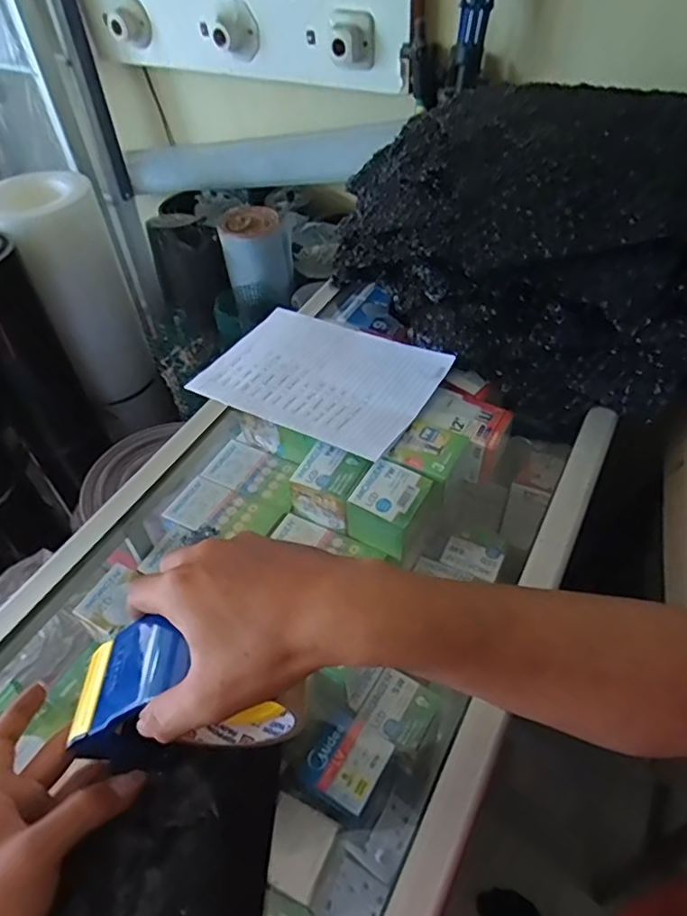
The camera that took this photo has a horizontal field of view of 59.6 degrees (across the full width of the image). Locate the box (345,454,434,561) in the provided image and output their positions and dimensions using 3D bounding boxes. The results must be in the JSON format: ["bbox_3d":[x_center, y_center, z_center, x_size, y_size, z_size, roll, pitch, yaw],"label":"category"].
[{"bbox_3d":[0.046,0.049,0.584,0.059,0.057,0.064,24,54,23],"label":"box"}]

